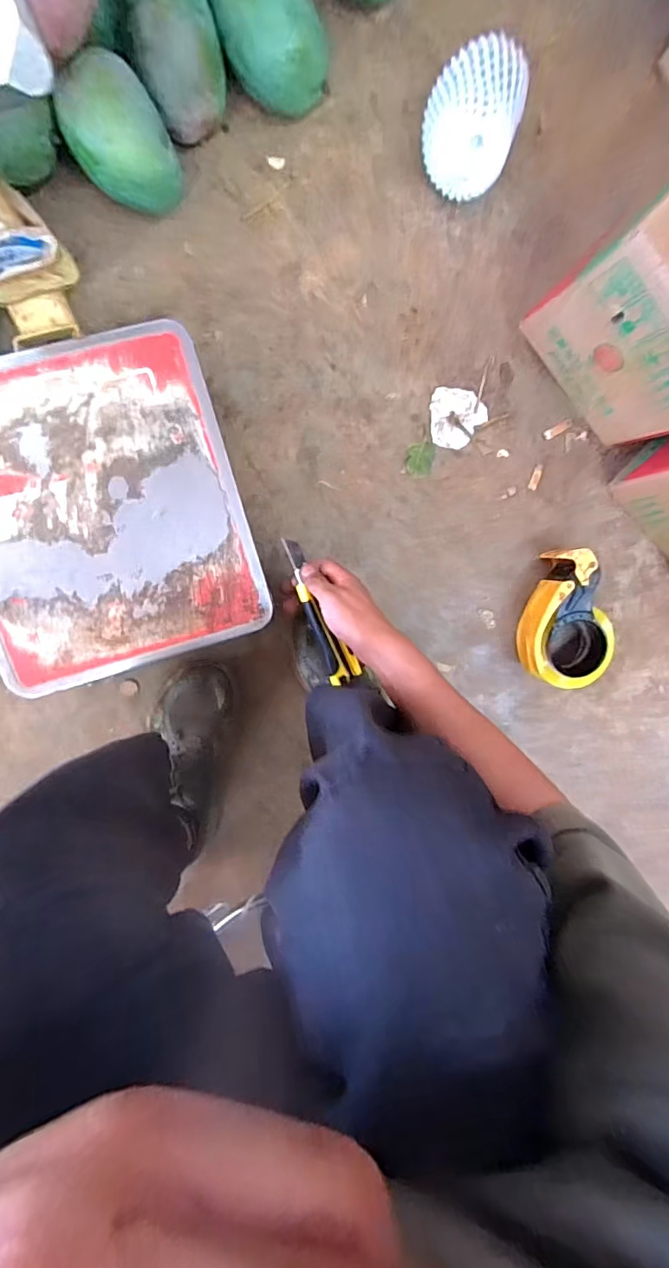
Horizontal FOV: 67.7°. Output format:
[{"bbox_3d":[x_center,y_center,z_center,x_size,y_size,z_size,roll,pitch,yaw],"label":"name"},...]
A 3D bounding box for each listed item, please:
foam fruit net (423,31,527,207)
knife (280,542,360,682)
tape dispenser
[{"bbox_3d":[0.154,-0.580,0.563,0.099,0.088,0.126,19,96,-9],"label":"foam fruit net"},{"bbox_3d":[-0.016,-0.025,0.561,0.036,0.026,0.170,-23,95,-3],"label":"knife"},{"bbox_3d":[0.305,-0.021,0.660,0.103,0.064,0.173,-2,98,-6],"label":"tape dispenser"}]

